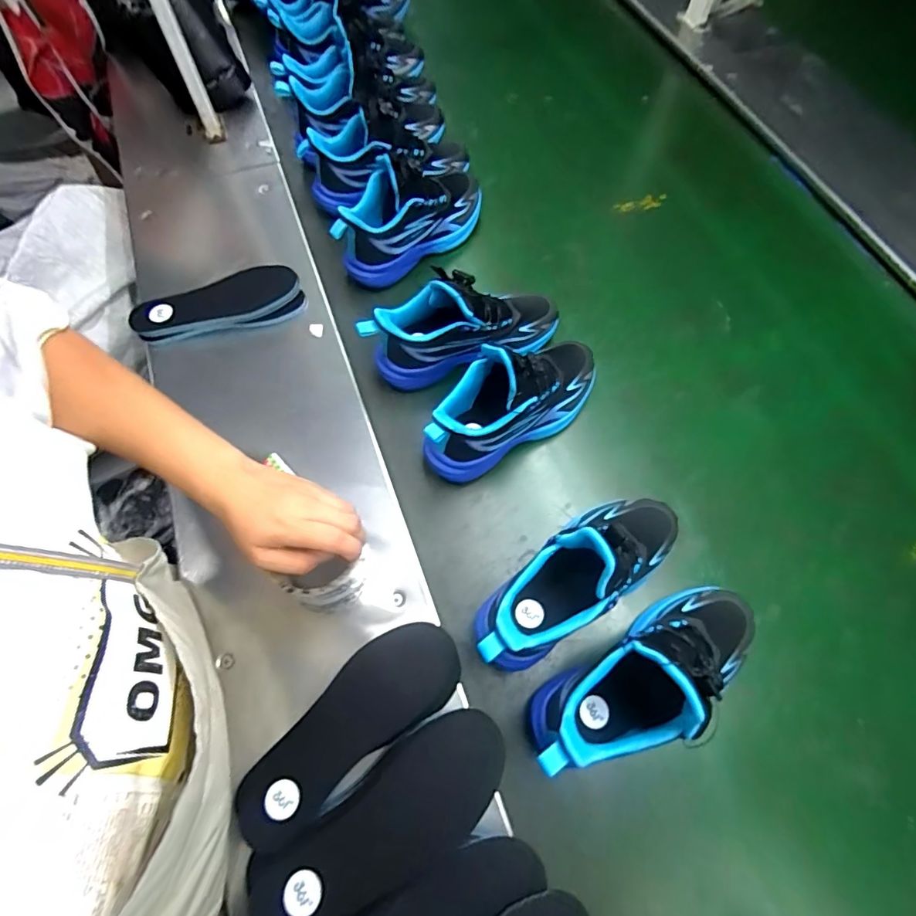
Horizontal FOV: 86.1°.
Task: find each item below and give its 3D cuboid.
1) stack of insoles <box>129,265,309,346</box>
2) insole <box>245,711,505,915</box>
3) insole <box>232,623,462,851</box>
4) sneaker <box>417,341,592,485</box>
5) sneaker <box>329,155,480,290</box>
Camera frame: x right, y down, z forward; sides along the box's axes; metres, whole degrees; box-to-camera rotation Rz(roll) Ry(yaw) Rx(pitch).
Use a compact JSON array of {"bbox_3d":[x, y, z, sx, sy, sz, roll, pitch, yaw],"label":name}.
[{"bbox_3d":[-0.312,-0.199,0.644,0.211,0.027,0.073,-17,68,-6],"label":"stack of insoles"},{"bbox_3d":[-0.059,0.298,0.400,0.223,0.016,0.082,-29,61,-18],"label":"insole"},{"bbox_3d":[-0.097,0.234,0.435,0.221,0.014,0.078,-36,69,-14],"label":"insole"},{"bbox_3d":[0.066,-0.070,0.555,0.238,0.132,0.085,-31,68,-12],"label":"sneaker"},{"bbox_3d":[-0.064,-0.342,0.686,0.239,0.139,0.093,-36,71,-13],"label":"sneaker"}]

